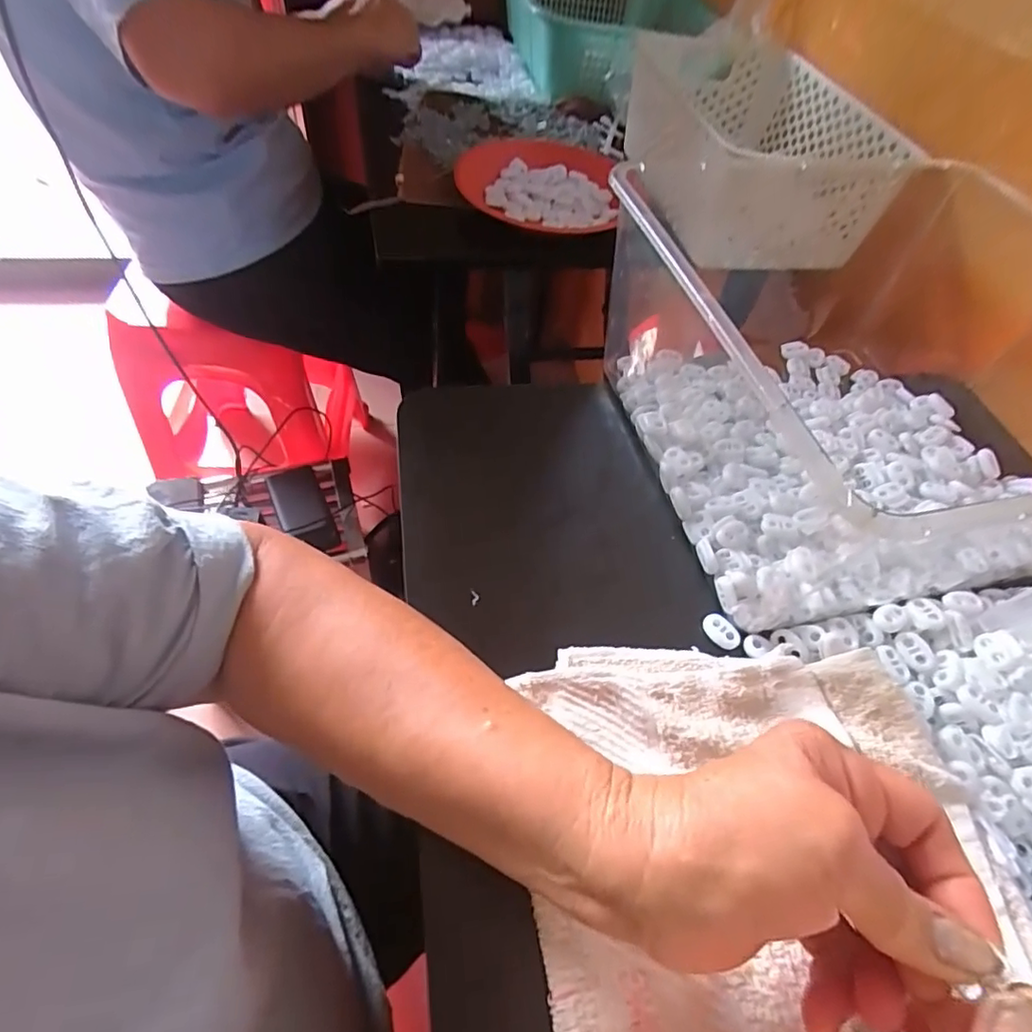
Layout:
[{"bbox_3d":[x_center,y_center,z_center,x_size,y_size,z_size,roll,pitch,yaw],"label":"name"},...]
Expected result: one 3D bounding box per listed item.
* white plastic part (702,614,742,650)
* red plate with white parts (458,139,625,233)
[{"bbox_3d":[0.120,0.067,0.335,0.016,0.005,0.023,-30,62,-26],"label":"white plastic part"},{"bbox_3d":[0.024,-0.357,0.624,0.173,0.027,0.184,3,53,-4],"label":"red plate with white parts"}]

